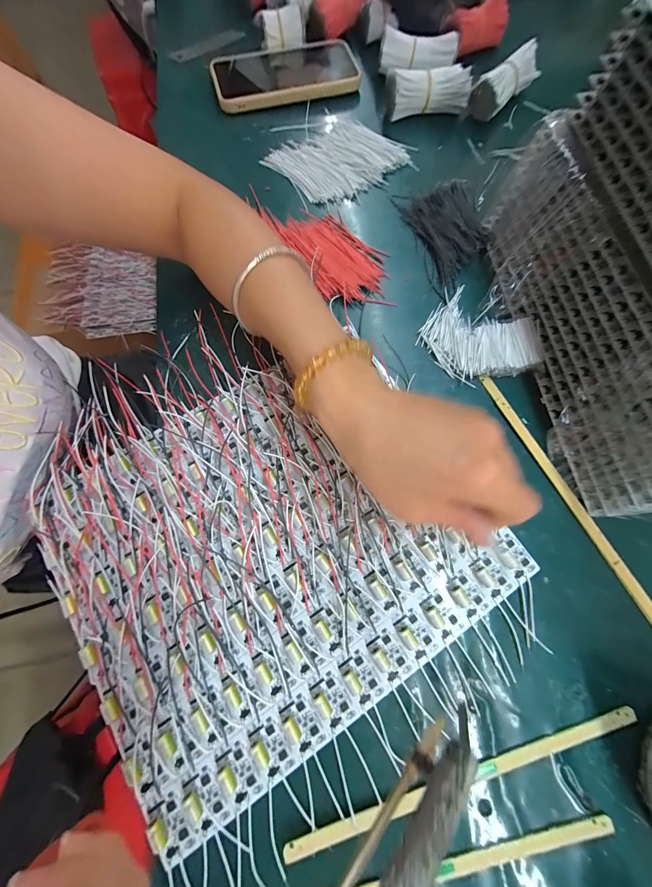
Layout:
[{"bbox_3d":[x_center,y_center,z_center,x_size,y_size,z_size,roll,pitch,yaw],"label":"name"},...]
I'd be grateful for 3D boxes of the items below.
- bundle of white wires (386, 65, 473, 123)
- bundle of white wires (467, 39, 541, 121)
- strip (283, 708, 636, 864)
[{"bbox_3d":[0.113,-0.391,0.333,0.088,0.034,0.026,-10,75,-3],"label":"bundle of white wires"},{"bbox_3d":[0.207,-0.412,0.345,0.031,0.034,0.095,43,79,11],"label":"bundle of white wires"},{"bbox_3d":[0.088,0.204,0.184,0.230,0.004,0.009,-14,75,-6],"label":"strip"}]

